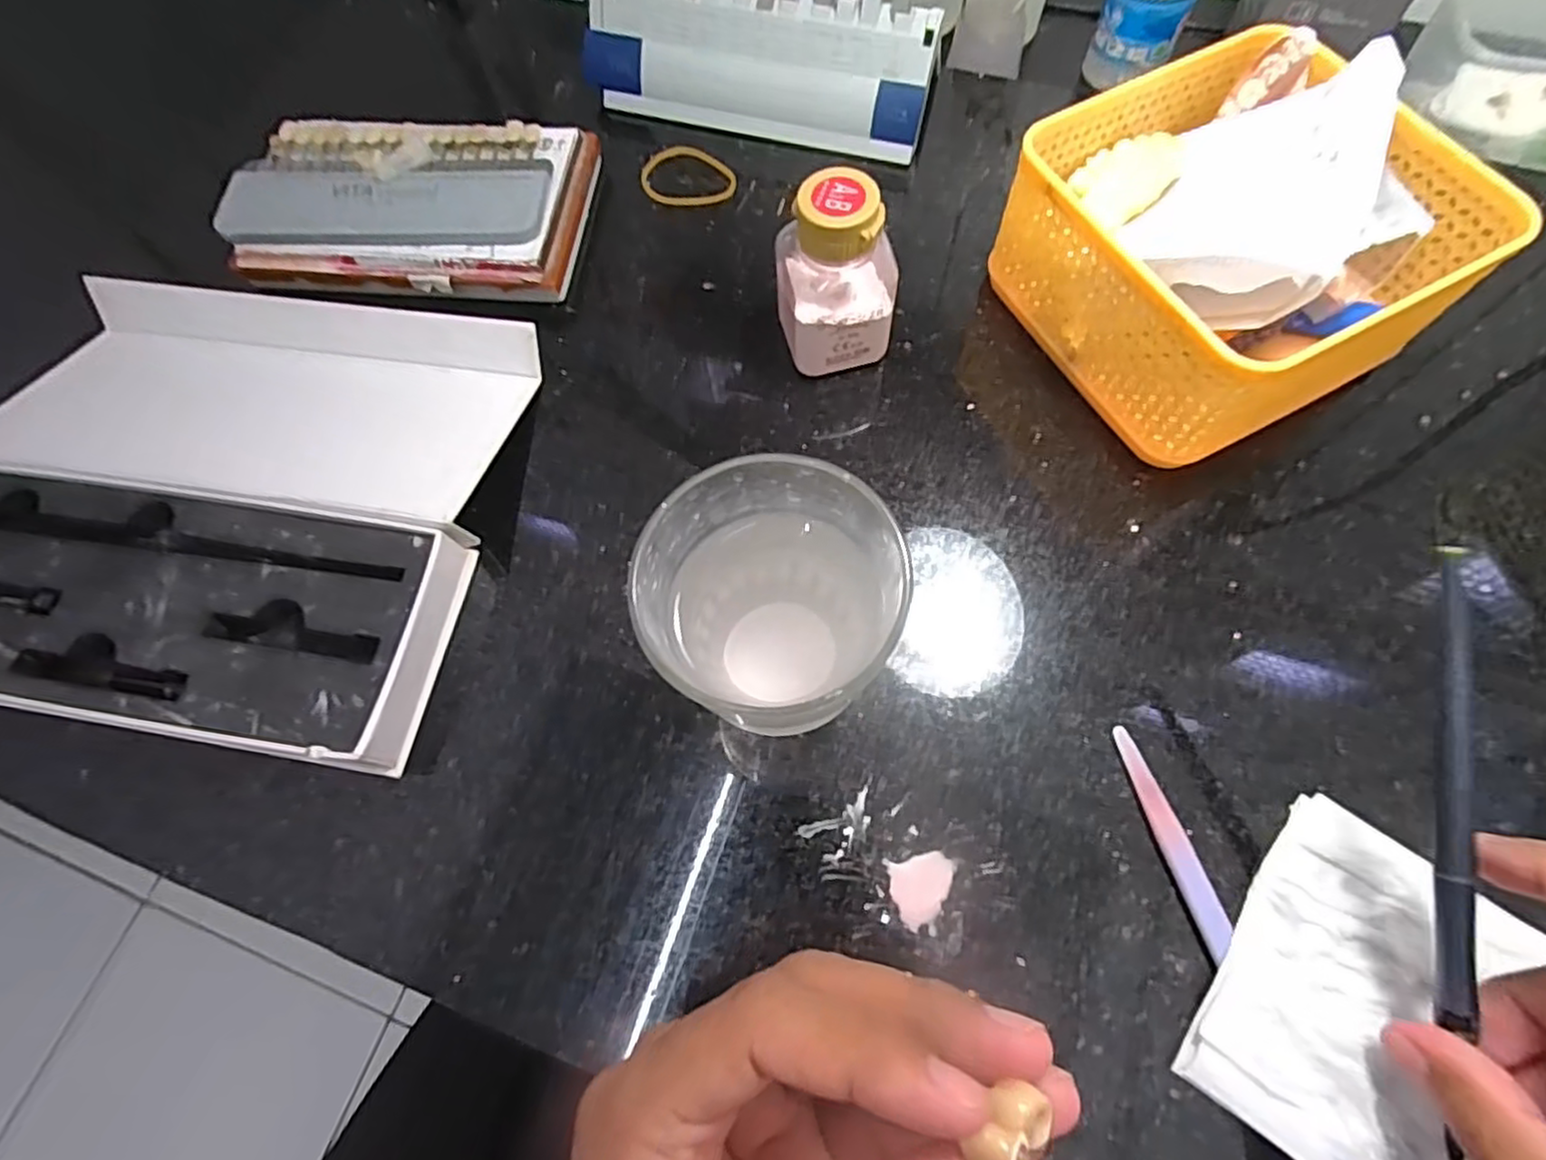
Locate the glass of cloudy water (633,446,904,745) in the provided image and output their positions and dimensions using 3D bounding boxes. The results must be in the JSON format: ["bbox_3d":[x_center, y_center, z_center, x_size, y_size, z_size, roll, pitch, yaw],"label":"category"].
[{"bbox_3d":[0.005,0.010,0.209,0.063,0.096,0.076,20,71,10],"label":"glass of cloudy water"}]

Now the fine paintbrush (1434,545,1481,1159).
[{"bbox_3d":[0.177,0.073,0.178,0.007,0.006,0.162,-4,95,1],"label":"fine paintbrush"}]

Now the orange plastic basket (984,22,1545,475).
[{"bbox_3d":[0.174,-0.131,0.266,0.129,0.076,0.133,-31,70,-9],"label":"orange plastic basket"}]

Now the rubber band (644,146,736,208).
[{"bbox_3d":[-0.043,-0.200,0.342,0.048,0.004,0.038,41,76,17],"label":"rubber band"}]

